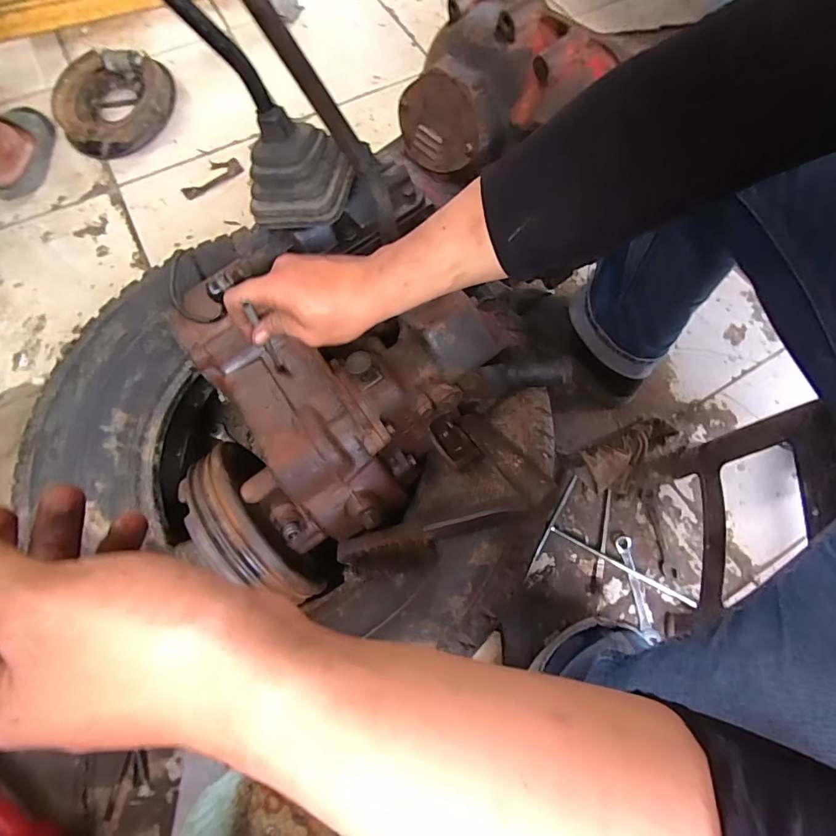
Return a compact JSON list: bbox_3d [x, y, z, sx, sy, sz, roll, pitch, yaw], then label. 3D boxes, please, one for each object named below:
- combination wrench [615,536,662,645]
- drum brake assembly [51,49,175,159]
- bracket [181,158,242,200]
[{"bbox_3d":[0.330,0.257,0.697,0.024,0.017,0.149,-8,69,-3],"label":"combination wrench"},{"bbox_3d":[-0.687,-0.721,1.059,0.246,0.103,0.240,0,69,0],"label":"drum brake assembly"},{"bbox_3d":[-0.469,-0.545,1.040,0.142,0.007,0.074,-38,73,-13],"label":"bracket"}]

